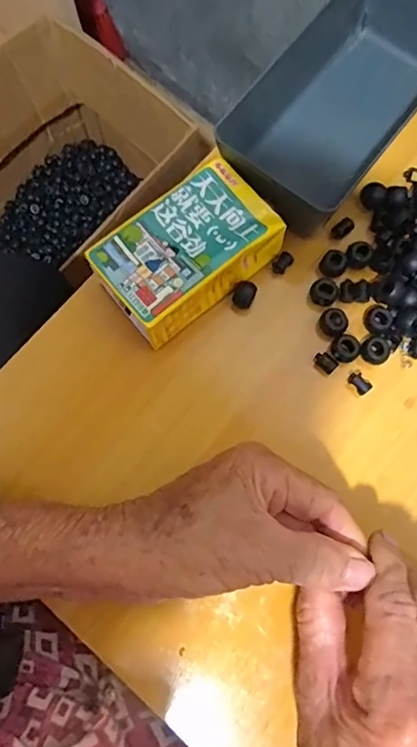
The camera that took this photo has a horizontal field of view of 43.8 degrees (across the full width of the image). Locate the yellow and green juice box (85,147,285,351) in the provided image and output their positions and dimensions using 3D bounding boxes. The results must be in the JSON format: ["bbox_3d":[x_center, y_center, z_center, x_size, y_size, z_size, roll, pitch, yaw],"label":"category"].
[{"bbox_3d":[-0.015,-0.075,0.326,0.107,0.043,0.063,-39,80,-8],"label":"yellow and green juice box"}]

